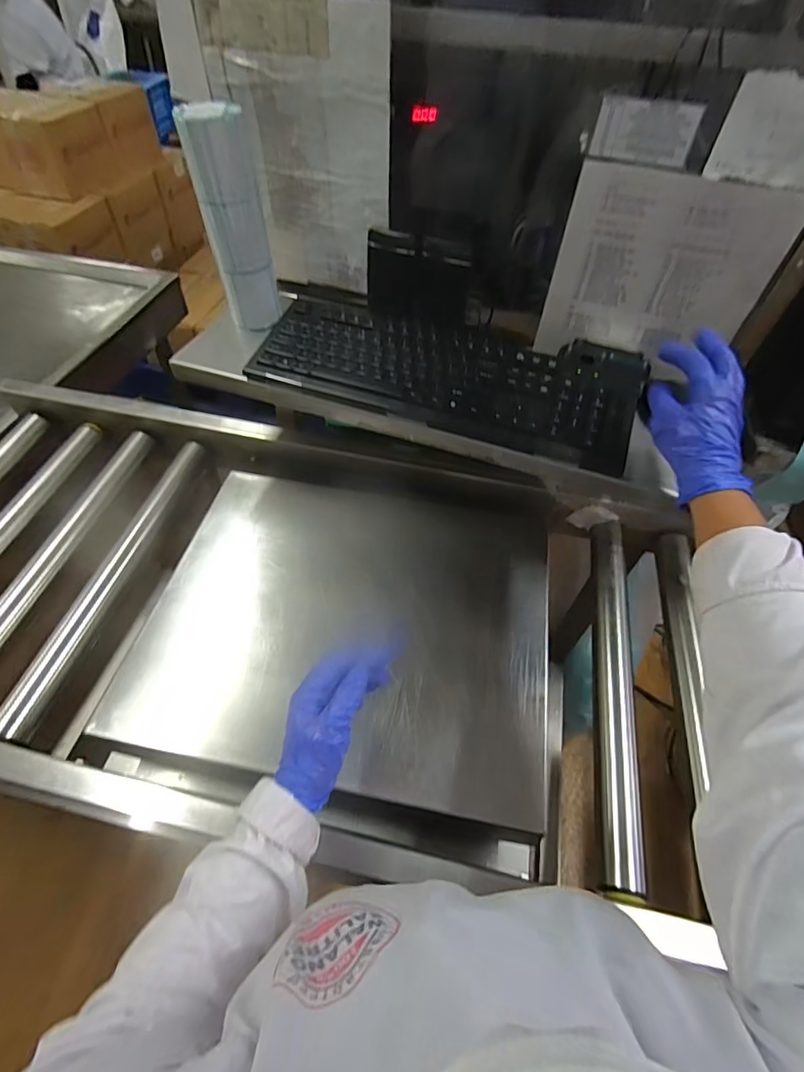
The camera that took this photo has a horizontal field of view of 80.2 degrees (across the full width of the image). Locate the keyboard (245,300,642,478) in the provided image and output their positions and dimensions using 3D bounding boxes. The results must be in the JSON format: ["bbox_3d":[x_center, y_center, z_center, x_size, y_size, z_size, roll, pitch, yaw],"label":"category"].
[{"bbox_3d":[0.048,-0.186,0.561,0.435,0.034,0.139,18,54,10],"label":"keyboard"}]

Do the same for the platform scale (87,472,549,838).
[{"bbox_3d":[-0.063,0.108,0.648,0.505,0.069,0.413,11,53,5],"label":"platform scale"}]

